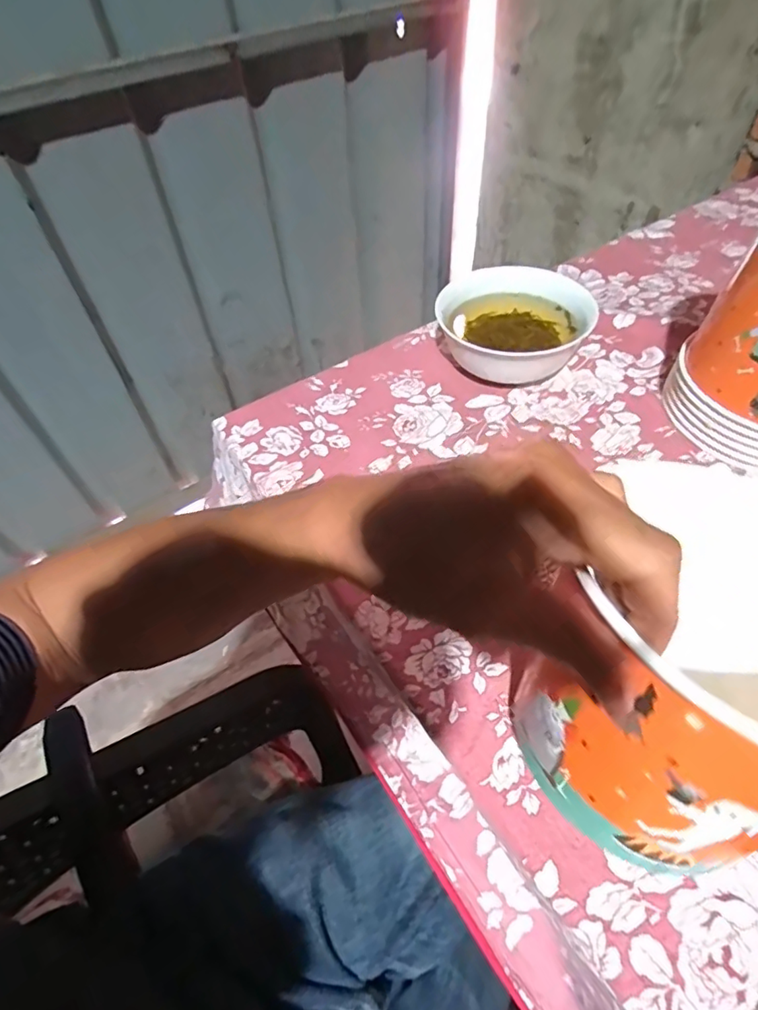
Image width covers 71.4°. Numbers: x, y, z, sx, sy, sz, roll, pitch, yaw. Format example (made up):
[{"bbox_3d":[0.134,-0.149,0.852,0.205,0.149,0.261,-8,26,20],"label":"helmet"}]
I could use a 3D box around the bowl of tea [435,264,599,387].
[{"bbox_3d":[0.130,-0.172,0.515,0.137,0.057,0.132,-2,52,3],"label":"bowl of tea"}]

